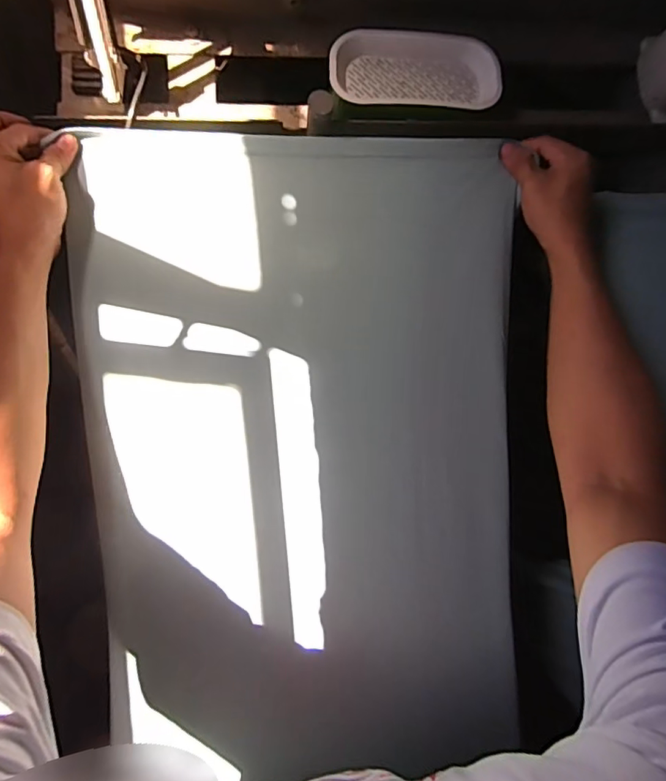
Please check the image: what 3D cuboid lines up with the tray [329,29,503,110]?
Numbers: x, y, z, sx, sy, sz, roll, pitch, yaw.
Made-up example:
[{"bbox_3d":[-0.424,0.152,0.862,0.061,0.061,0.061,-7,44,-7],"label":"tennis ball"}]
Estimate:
[{"bbox_3d":[0.085,-0.337,0.494,0.171,0.026,0.083,1,91,-6],"label":"tray"}]

